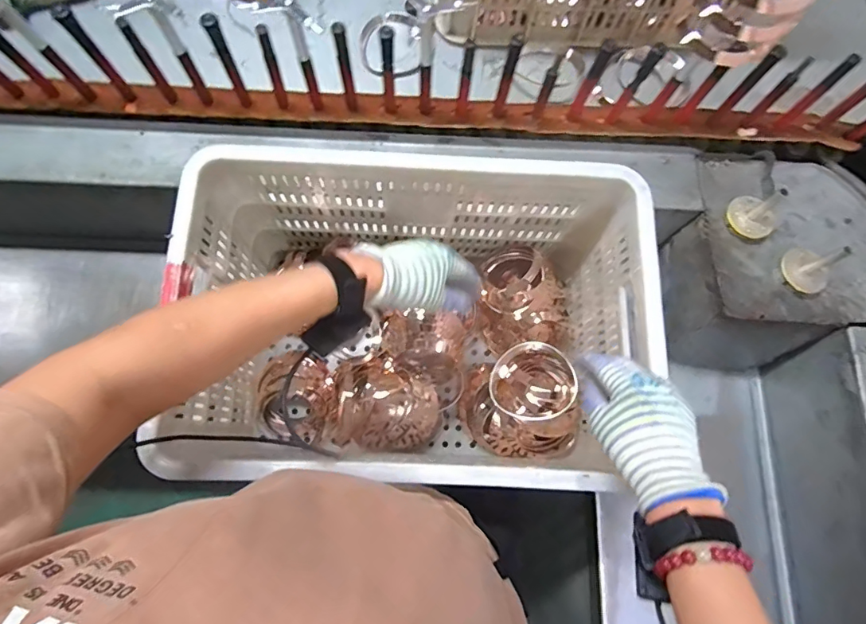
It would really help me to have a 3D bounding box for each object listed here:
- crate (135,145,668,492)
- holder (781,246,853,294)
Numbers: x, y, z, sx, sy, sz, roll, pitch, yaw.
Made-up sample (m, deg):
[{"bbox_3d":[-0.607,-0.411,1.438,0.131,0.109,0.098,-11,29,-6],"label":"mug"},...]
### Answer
[{"bbox_3d":[-0.017,0.017,0.646,0.519,0.287,0.346,1,74,-1],"label":"crate"},{"bbox_3d":[0.504,-0.063,0.637,0.057,0.071,0.062,0,74,-1],"label":"holder"}]

